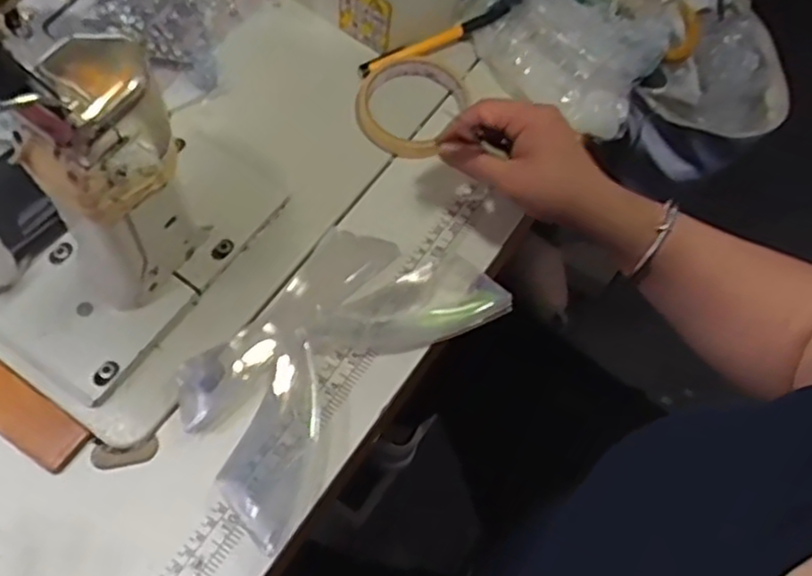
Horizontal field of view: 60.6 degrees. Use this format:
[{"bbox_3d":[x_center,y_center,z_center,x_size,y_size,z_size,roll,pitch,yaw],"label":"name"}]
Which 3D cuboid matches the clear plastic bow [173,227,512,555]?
[{"bbox_3d":[-0.051,0.042,0.466,0.125,0.017,0.219,41,69,19],"label":"clear plastic bow"}]

